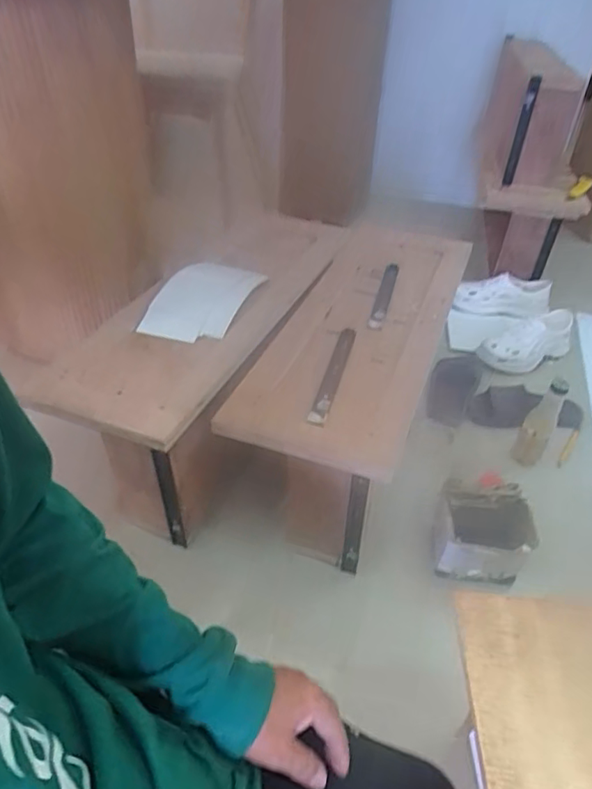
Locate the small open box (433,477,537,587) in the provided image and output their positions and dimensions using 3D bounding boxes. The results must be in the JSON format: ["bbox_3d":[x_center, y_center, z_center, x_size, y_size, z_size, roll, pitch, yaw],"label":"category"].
[{"bbox_3d":[0.295,0.221,0.890,0.140,0.131,0.131,10,40,8],"label":"small open box"}]

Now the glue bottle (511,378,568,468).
[{"bbox_3d":[0.450,0.058,1.032,0.059,0.185,0.061,25,45,24],"label":"glue bottle"}]

